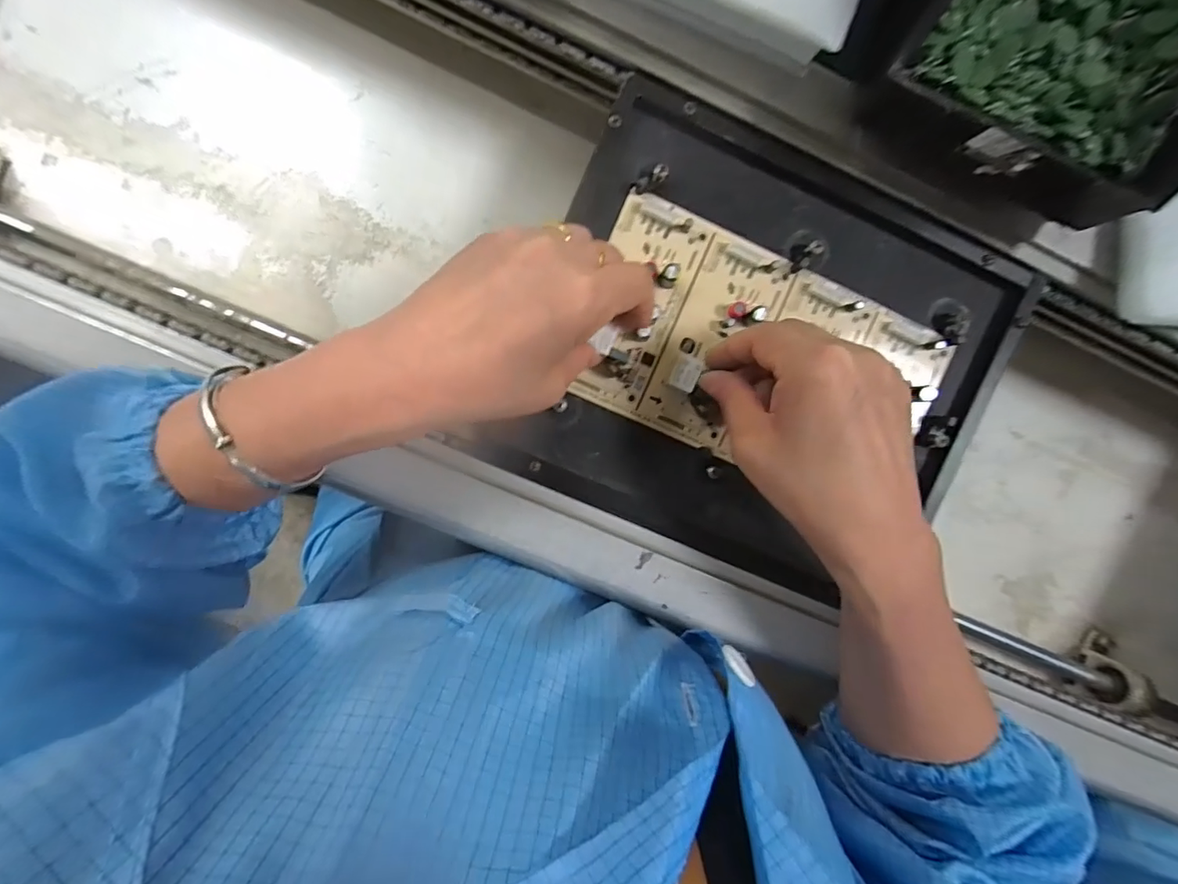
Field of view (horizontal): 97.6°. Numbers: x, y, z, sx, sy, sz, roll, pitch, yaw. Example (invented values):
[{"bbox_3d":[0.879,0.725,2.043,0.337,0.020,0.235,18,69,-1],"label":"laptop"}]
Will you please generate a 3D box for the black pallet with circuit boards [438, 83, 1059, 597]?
[{"bbox_3d":[0.103,-0.048,0.312,0.272,0.026,0.237,24,93,-6],"label":"black pallet with circuit boards"}]

